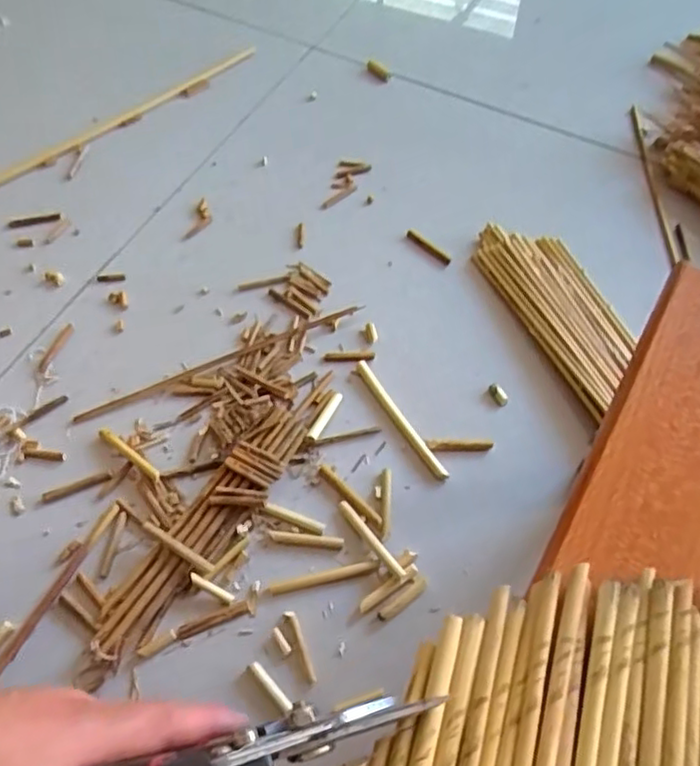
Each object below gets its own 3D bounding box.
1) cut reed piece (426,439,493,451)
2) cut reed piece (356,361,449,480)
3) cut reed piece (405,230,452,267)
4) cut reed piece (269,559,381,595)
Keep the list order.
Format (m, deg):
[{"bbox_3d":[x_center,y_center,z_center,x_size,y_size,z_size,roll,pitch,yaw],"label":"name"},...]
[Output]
[{"bbox_3d":[0.101,0.057,0.598,0.059,0.006,0.009,-2,62,1],"label":"cut reed piece"},{"bbox_3d":[0.047,0.033,0.611,0.013,0.012,0.139,-30,63,-15],"label":"cut reed piece"},{"bbox_3d":[0.087,-0.151,0.719,0.063,0.007,0.009,40,70,20],"label":"cut reed piece"},{"bbox_3d":[-0.021,0.162,0.543,0.092,0.004,0.010,-11,60,-4],"label":"cut reed piece"}]

